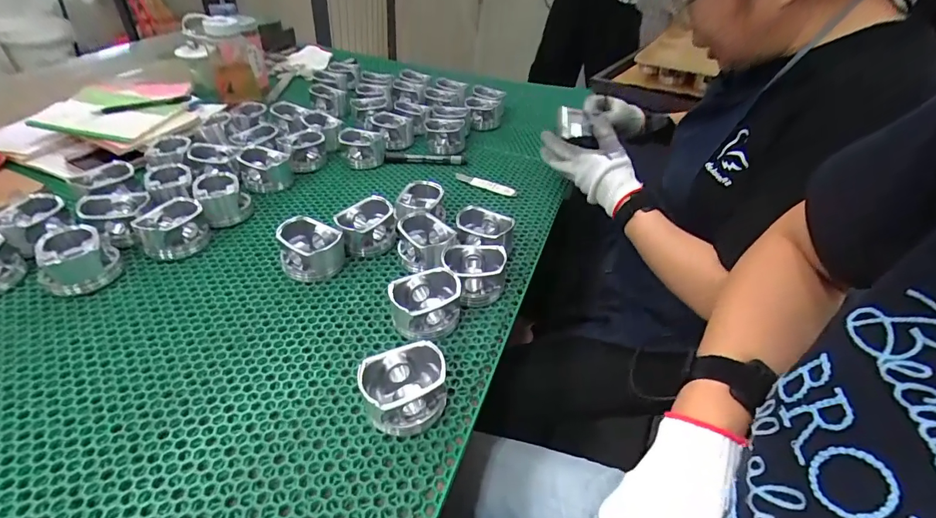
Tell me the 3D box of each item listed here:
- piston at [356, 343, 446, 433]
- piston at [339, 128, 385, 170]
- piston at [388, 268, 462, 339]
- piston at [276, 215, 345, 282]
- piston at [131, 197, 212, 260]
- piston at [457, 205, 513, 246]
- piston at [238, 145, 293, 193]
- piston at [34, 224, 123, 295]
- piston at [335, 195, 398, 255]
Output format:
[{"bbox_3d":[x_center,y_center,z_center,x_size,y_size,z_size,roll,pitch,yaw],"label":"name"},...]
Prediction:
[{"bbox_3d":[-0.057,0.119,0.394,0.078,0.046,0.069,-7,42,-14],"label":"piston"},{"bbox_3d":[-0.185,-0.197,0.757,0.073,0.054,0.073,-5,41,-11],"label":"piston"},{"bbox_3d":[-0.046,0.051,0.473,0.071,0.049,0.061,-9,42,-16],"label":"piston"},{"bbox_3d":[-0.195,-0.013,0.536,0.073,0.053,0.073,-11,43,-17],"label":"piston"},{"bbox_3d":[-0.378,-0.038,0.557,0.072,0.048,0.072,-26,49,-31],"label":"piston"},{"bbox_3d":[0.021,-0.031,0.583,0.074,0.049,0.074,3,40,-2],"label":"piston"},{"bbox_3d":[-0.318,-0.143,0.680,0.071,0.056,0.071,-22,47,-28],"label":"piston"},{"bbox_3d":[-0.455,-0.003,0.500,0.071,0.052,0.071,-31,52,-34],"label":"piston"},{"bbox_3d":[-0.134,-0.041,0.575,0.072,0.051,0.072,-18,45,-25],"label":"piston"}]

